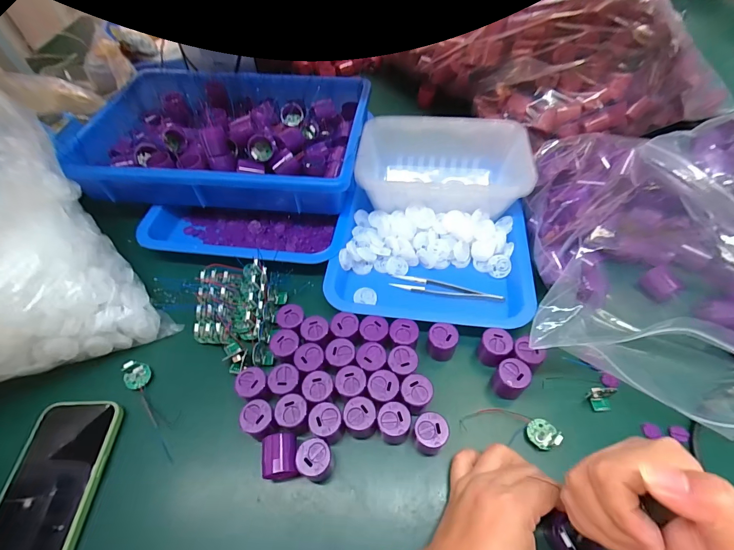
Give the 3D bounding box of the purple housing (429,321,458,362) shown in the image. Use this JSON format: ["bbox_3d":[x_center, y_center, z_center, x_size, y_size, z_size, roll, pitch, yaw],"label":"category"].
[{"bbox_3d":[0.075,0.068,0.360,0.028,0.032,0.026,-2,54,2],"label":"purple housing"}]

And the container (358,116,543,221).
[{"bbox_3d":[0.098,-0.139,0.483,0.214,0.077,0.139,0,54,3],"label":"container"}]

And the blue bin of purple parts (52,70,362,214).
[{"bbox_3d":[-0.183,-0.194,0.505,0.354,0.091,0.239,3,54,6],"label":"blue bin of purple parts"}]

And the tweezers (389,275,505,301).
[{"bbox_3d":[0.089,0.016,0.405,0.122,0.008,0.019,11,55,11],"label":"tweezers"}]

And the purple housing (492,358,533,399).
[{"bbox_3d":[0.134,0.099,0.336,0.027,0.036,0.027,-2,54,2],"label":"purple housing"}]

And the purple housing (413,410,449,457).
[{"bbox_3d":[0.054,0.138,0.310,0.027,0.033,0.026,-2,54,2],"label":"purple housing"}]

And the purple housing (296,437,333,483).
[{"bbox_3d":[-0.042,0.157,0.301,0.027,0.033,0.030,-4,54,1],"label":"purple housing"}]

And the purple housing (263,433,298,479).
[{"bbox_3d":[-0.073,0.155,0.306,0.026,0.025,0.035,-10,54,-4],"label":"purple housing"}]

